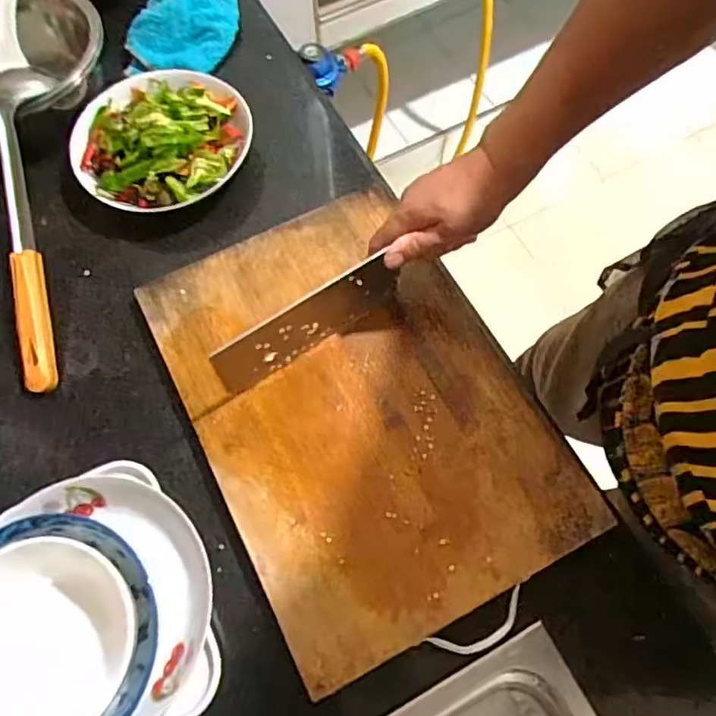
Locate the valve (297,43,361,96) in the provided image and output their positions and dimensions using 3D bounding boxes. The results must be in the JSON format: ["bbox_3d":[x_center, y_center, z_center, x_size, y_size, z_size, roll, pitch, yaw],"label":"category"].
[{"bbox_3d":[-0.033,-0.427,0.863,0.056,0.046,0.120,39,48,13],"label":"valve"}]

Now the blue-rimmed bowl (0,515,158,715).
[{"bbox_3d":[-0.212,0.189,0.402,0.136,0.067,0.145,-1,66,1],"label":"blue-rimmed bowl"}]

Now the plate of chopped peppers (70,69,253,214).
[{"bbox_3d":[-0.199,-0.228,0.590,0.157,0.054,0.171,-1,66,1],"label":"plate of chopped peppers"}]

